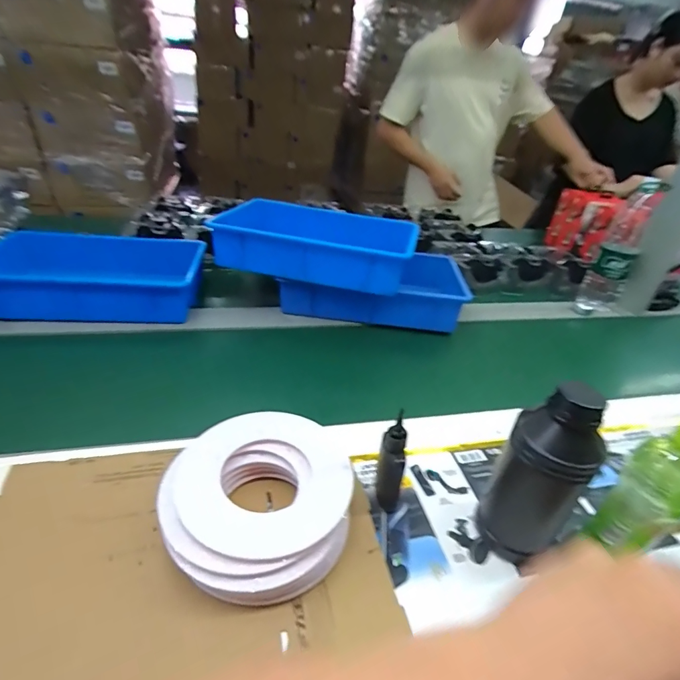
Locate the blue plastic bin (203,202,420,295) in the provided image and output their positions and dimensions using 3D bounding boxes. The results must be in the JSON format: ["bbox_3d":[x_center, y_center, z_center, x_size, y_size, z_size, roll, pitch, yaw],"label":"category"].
[{"bbox_3d":[-0.050,-0.204,0.910,0.411,0.114,0.253,10,33,5],"label":"blue plastic bin"}]

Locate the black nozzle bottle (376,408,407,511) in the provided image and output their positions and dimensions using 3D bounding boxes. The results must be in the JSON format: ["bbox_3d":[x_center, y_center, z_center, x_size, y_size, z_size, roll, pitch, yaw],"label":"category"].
[{"bbox_3d":[0.063,0.150,0.493,0.033,0.136,0.033,12,33,7],"label":"black nozzle bottle"}]

